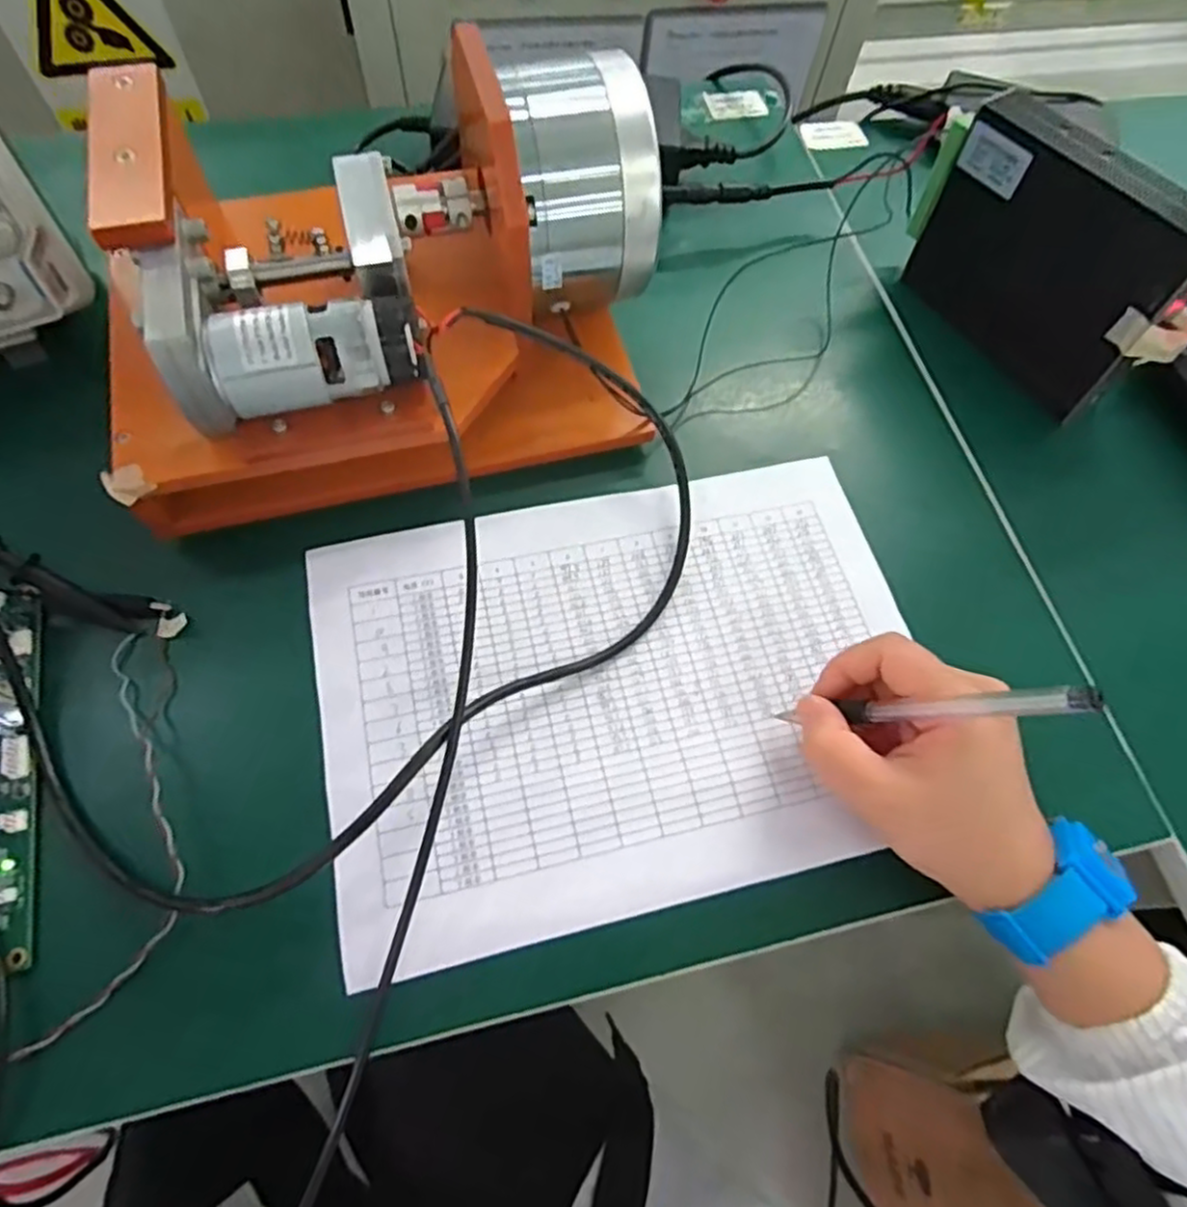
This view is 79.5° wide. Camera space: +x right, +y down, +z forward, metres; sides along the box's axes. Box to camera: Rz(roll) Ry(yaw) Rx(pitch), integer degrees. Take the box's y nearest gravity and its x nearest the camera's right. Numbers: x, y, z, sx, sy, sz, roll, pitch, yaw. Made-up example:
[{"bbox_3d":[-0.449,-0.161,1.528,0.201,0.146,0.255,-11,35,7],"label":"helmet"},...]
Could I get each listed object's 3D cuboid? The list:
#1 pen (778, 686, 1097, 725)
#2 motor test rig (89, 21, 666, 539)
[{"bbox_3d":[0.123,0.043,0.286,0.016,0.143,0.012,37,62,-22],"label":"pen"},{"bbox_3d":[-0.106,-0.160,0.363,0.270,0.149,0.184,-10,66,-8],"label":"motor test rig"}]

